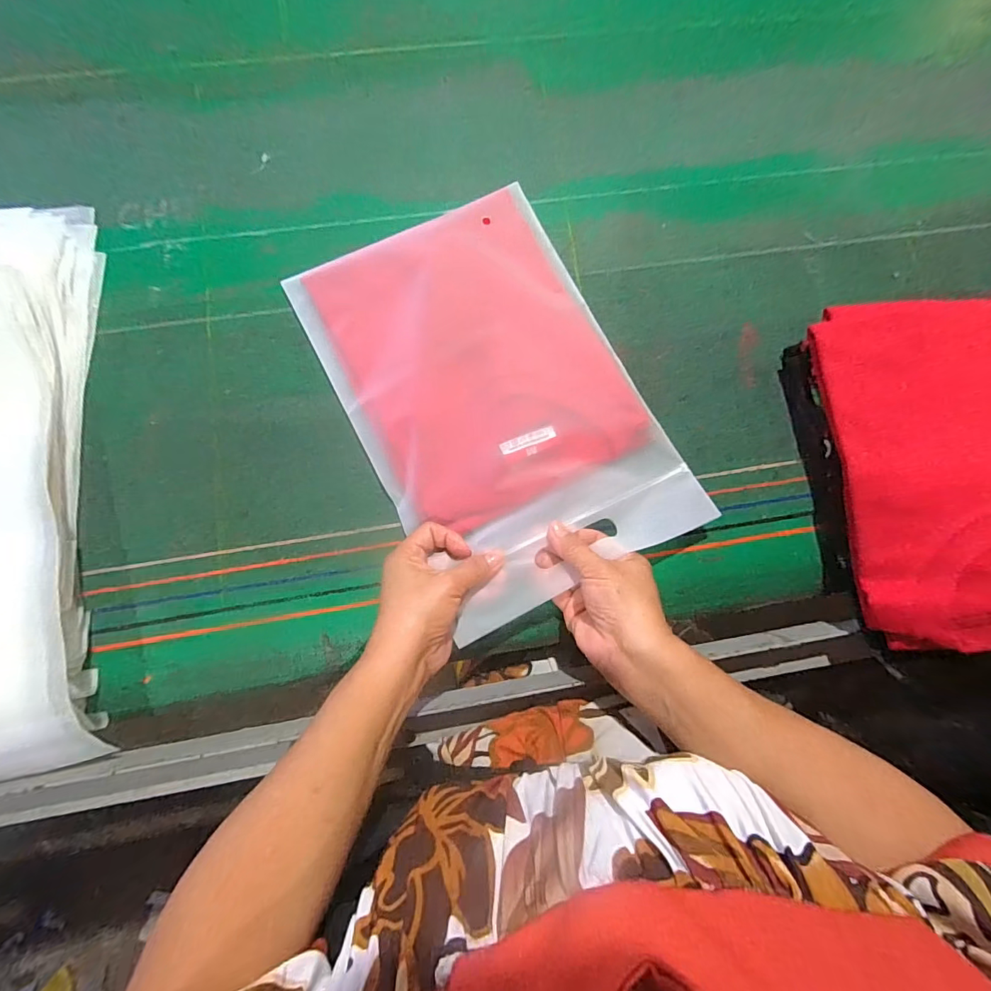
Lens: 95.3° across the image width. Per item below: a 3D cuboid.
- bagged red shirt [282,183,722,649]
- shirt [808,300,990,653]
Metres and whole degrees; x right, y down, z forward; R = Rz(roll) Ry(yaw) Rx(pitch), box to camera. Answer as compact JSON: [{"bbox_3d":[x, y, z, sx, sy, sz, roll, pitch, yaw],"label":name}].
[{"bbox_3d":[-0.003,-0.091,0.399,0.237,0.021,0.356,-26,82,-6],"label":"bagged red shirt"},{"bbox_3d":[0.395,-0.028,0.363,0.225,0.044,0.283,-2,82,-3],"label":"shirt"}]

